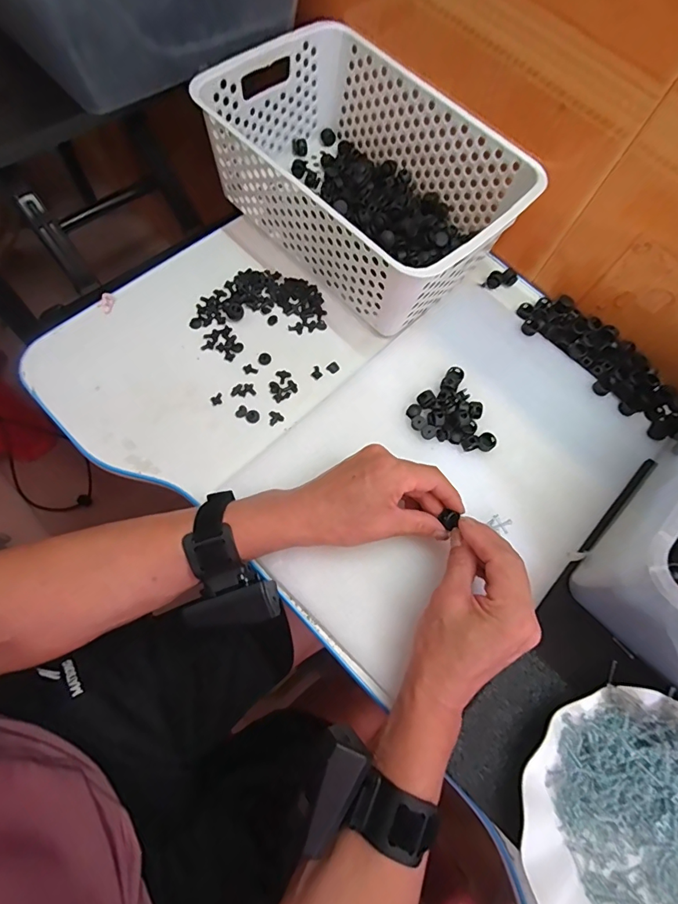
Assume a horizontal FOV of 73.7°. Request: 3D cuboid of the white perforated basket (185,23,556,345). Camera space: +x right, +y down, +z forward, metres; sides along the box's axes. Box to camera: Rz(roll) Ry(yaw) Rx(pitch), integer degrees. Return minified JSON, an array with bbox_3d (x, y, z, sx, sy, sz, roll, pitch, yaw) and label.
[{"bbox_3d":[0.028,-0.283,0.478,0.307,0.107,0.202,43,72,12],"label":"white perforated basket"}]

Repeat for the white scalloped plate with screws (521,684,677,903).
[{"bbox_3d":[0.216,0.267,0.311,0.177,0.023,0.177,24,69,3],"label":"white scalloped plate with screws"}]

